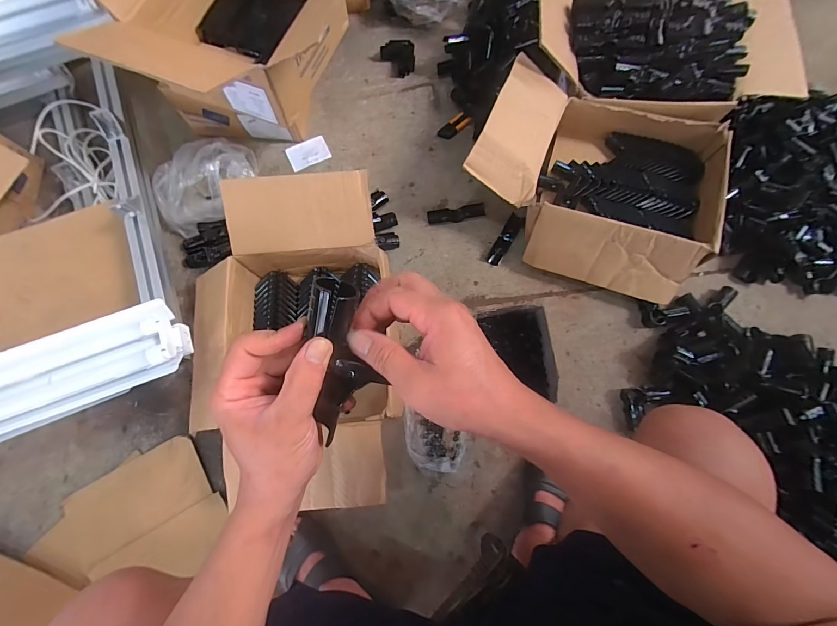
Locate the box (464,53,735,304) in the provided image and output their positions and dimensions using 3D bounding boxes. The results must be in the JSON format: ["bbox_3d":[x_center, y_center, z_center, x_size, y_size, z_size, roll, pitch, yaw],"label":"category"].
[{"bbox_3d":[0.355,-0.280,0.746,0.451,0.165,0.404,20,78,6],"label":"box"}]

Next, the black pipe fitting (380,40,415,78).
[{"bbox_3d":[-0.053,-0.641,0.937,0.085,0.031,0.089,0,76,1],"label":"black pipe fitting"}]

